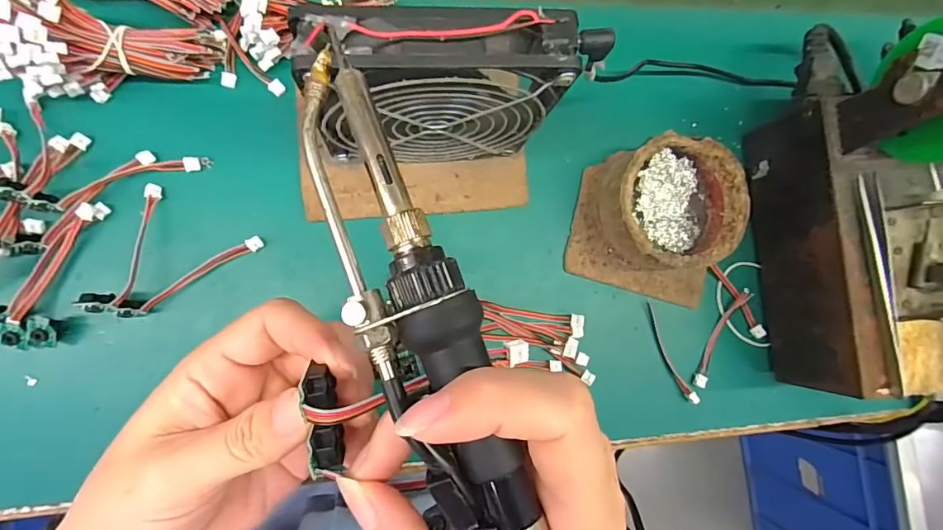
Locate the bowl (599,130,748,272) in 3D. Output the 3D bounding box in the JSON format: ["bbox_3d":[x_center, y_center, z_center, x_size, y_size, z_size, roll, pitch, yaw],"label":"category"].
[{"bbox_3d":[0.128,-0.040,0.305,0.083,0.042,0.081,0,88,-8],"label":"bowl"}]

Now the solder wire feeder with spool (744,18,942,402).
[{"bbox_3d":[0.265,-0.038,0.278,0.111,0.140,0.223,-6,88,-8],"label":"solder wire feeder with spool"}]

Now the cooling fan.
[{"bbox_3d":[-0.015,-0.084,0.243,0.127,0.130,0.032,-6,88,-8],"label":"cooling fan"}]

